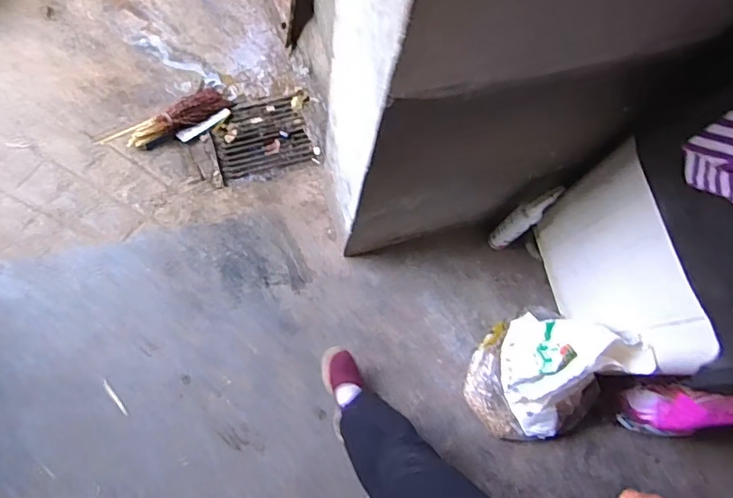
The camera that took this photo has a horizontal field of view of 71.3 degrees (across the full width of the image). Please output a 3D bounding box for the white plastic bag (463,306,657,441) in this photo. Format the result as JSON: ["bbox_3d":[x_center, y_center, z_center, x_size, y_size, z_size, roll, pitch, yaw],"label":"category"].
[{"bbox_3d":[0.415,0.282,1.176,0.276,0.405,0.298,-21,78,-11],"label":"white plastic bag"}]

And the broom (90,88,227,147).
[{"bbox_3d":[-0.626,-0.410,1.616,0.398,0.096,0.122,-31,80,-13],"label":"broom"}]

